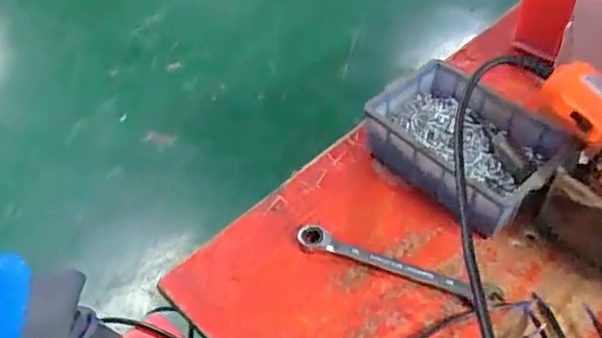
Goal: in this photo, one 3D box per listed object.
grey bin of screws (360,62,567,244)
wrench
[{"bbox_3d":[0.134,-0.019,0.484,0.111,0.057,0.152,-31,53,-24],"label":"grey bin of screws"},{"bbox_3d":[0.069,0.070,0.432,0.152,0.014,0.017,16,50,17],"label":"wrench"}]

